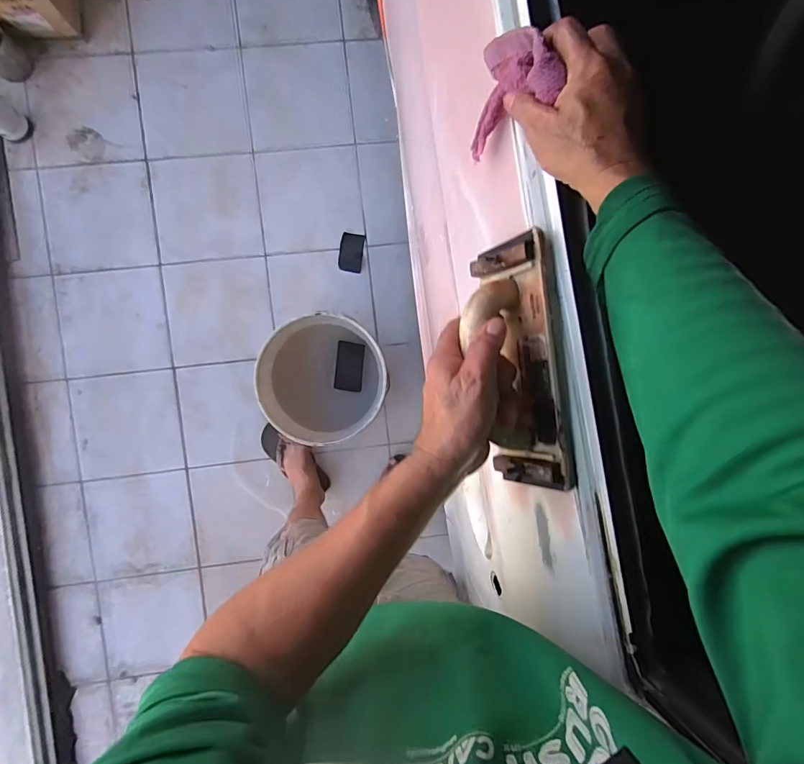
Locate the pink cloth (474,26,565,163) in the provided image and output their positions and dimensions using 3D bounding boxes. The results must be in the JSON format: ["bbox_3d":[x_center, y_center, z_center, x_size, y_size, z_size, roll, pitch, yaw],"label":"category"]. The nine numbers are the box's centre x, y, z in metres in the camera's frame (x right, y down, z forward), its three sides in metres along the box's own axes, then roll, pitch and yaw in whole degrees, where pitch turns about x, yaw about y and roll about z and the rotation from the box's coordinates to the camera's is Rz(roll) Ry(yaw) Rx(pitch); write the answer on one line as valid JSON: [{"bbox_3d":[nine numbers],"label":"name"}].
[{"bbox_3d":[0.095,-0.248,0.385,0.045,0.101,0.078,2,93,-5],"label":"pink cloth"}]

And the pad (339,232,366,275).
[{"bbox_3d":[-0.154,-0.396,1.357,0.074,0.007,0.113,10,91,-4],"label":"pad"}]

